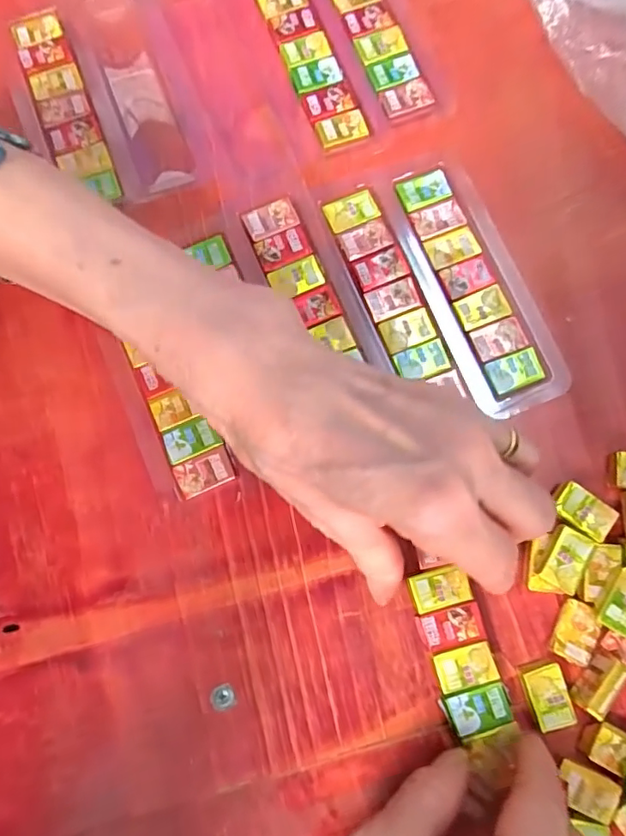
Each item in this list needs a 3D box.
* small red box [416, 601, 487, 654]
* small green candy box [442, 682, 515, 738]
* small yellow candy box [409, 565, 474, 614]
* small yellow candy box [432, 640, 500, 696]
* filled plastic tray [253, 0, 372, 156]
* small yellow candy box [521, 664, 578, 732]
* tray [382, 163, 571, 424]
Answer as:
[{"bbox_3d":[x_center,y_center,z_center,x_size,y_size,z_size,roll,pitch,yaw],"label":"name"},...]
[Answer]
[{"bbox_3d":[0.060,0.091,0.230,0.027,0.008,0.017,-13,80,-2],"label":"small red box"},{"bbox_3d":[0.070,0.123,0.223,0.026,0.007,0.017,-17,80,-2],"label":"small green candy box"},{"bbox_3d":[0.056,0.076,0.232,0.025,0.006,0.016,-13,80,-2],"label":"small yellow candy box"},{"bbox_3d":[0.066,0.107,0.227,0.025,0.008,0.016,-16,80,-2],"label":"small yellow candy box"},{"bbox_3d":[-0.004,-0.197,0.282,0.029,0.005,0.125,-20,80,-3],"label":"filled plastic tray"},{"bbox_3d":[0.101,0.119,0.224,0.018,0.006,0.025,-15,80,-2],"label":"small yellow candy box"},{"bbox_3d":[0.077,-0.064,0.258,0.046,0.009,0.130,-23,80,-3],"label":"tray"}]

